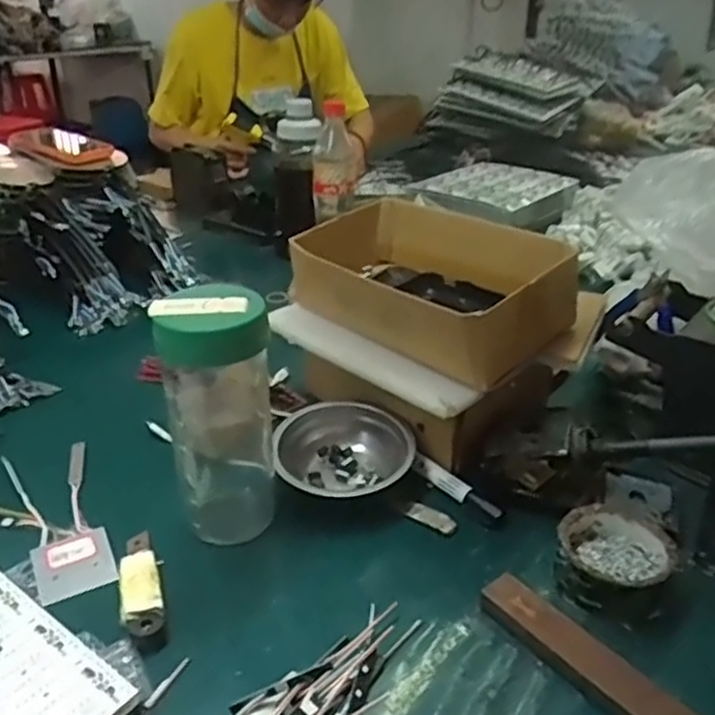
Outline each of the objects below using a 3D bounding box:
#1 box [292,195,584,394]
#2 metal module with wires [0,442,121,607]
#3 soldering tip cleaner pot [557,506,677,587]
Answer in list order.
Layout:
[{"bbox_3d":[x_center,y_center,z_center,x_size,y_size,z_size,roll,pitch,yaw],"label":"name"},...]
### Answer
[{"bbox_3d":[0.074,-0.063,0.698,0.258,0.112,0.176,25,37,37],"label":"box"},{"bbox_3d":[-0.268,0.138,0.594,0.095,0.020,0.191,-15,28,-23],"label":"metal module with wires"},{"bbox_3d":[0.196,0.153,0.540,0.082,0.041,0.090,7,28,13],"label":"soldering tip cleaner pot"}]

